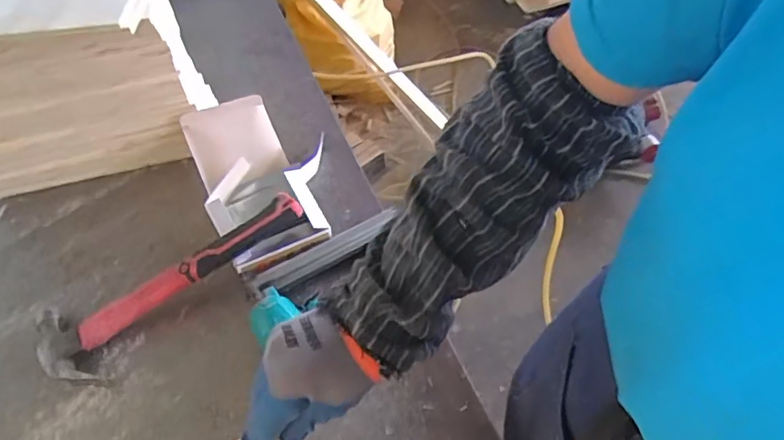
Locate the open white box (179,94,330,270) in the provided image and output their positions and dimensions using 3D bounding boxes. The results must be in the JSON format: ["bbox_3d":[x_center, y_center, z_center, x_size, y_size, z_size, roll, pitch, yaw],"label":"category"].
[{"bbox_3d":[-0.171,-0.063,0.764,0.171,0.068,0.268,-21,54,-11],"label":"open white box"}]

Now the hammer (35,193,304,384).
[{"bbox_3d":[-0.266,0.060,0.672,0.327,0.070,0.113,-36,58,-20],"label":"hammer"}]

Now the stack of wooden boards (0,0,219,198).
[{"bbox_3d":[-0.461,-0.184,0.769,0.340,0.235,0.137,-13,53,-4],"label":"stack of wooden boards"}]

